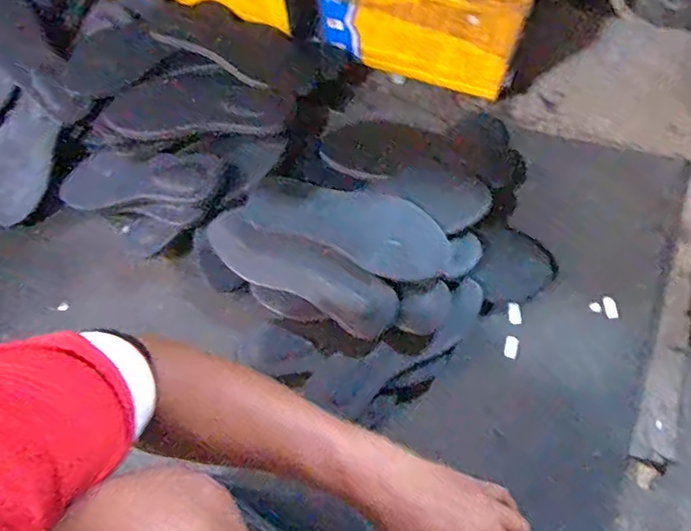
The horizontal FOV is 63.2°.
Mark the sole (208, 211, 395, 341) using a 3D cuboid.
[{"bbox_3d":[-0.054,0.008,0.694,0.252,0.018,0.076,27,91,13],"label":"sole"}]

